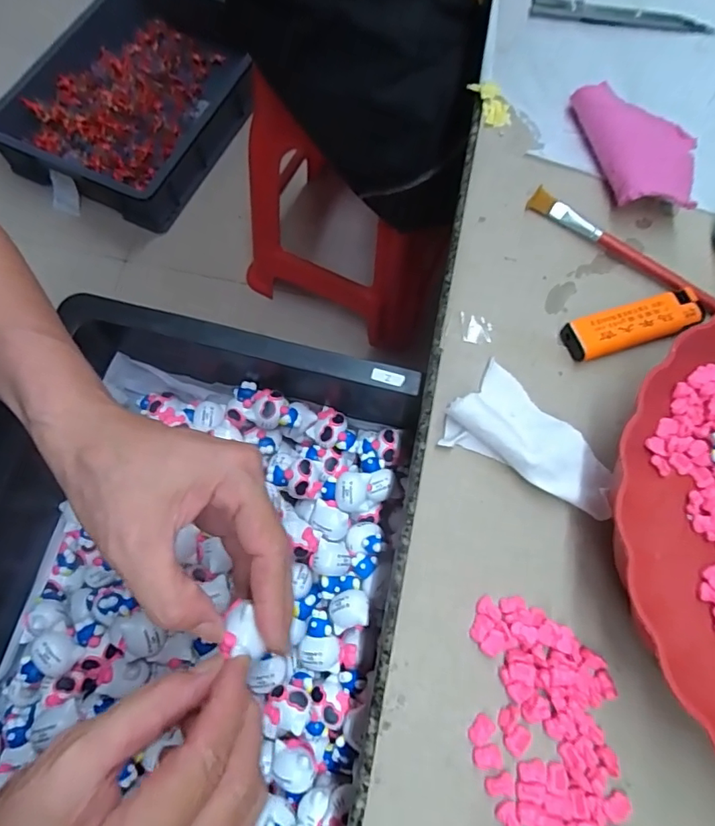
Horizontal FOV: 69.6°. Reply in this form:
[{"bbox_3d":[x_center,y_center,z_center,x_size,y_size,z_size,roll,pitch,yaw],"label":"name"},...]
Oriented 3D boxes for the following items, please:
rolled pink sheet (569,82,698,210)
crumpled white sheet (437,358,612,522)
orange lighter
[{"bbox_3d":[0.182,-0.172,0.331,0.055,0.026,0.101,-9,71,-5],"label":"rolled pink sheet"},{"bbox_3d":[0.093,0.010,0.268,0.088,0.022,0.053,26,72,7],"label":"crumpled white sheet"},{"bbox_3d":[0.158,-0.050,0.293,0.079,0.013,0.024,-17,72,-8],"label":"orange lighter"}]

